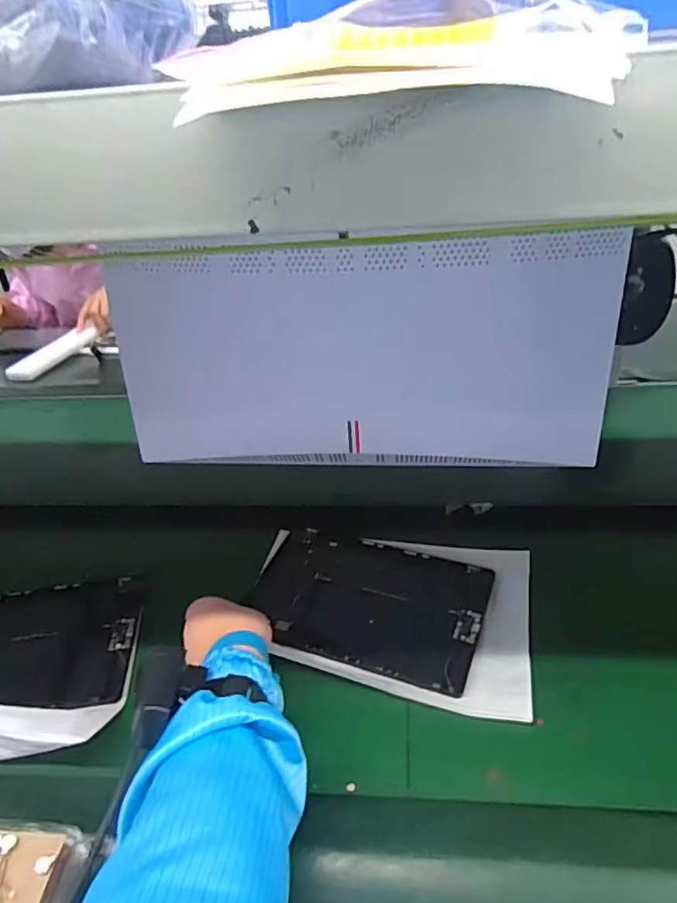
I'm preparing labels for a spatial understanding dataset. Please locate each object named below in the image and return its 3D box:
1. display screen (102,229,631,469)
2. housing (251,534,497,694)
[{"bbox_3d":[0.020,-0.095,0.587,0.481,0.243,0.041,-1,32,7],"label":"display screen"},{"bbox_3d":[0.030,0.150,0.608,0.227,0.013,0.153,8,35,19],"label":"housing"}]

